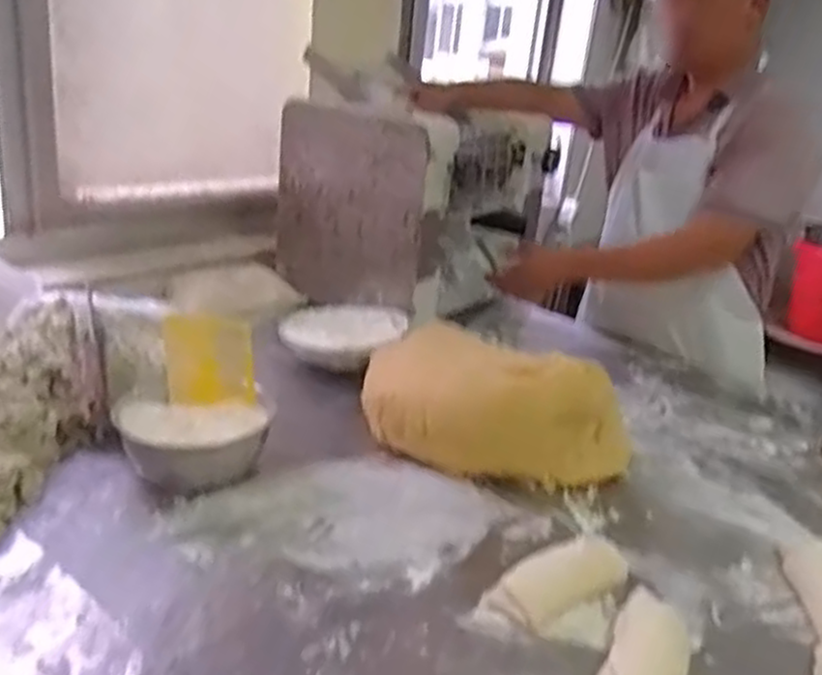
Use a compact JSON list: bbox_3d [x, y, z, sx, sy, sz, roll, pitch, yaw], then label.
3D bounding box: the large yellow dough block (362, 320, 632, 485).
[{"bbox_3d":[0.104,0.088,1.033,0.359,0.156,0.133,12,22,16],"label":"large yellow dough block"}]

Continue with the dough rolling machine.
[{"bbox_3d":[-0.014,-0.287,1.534,0.400,0.401,0.396,19,24,29],"label":"dough rolling machine"}]

